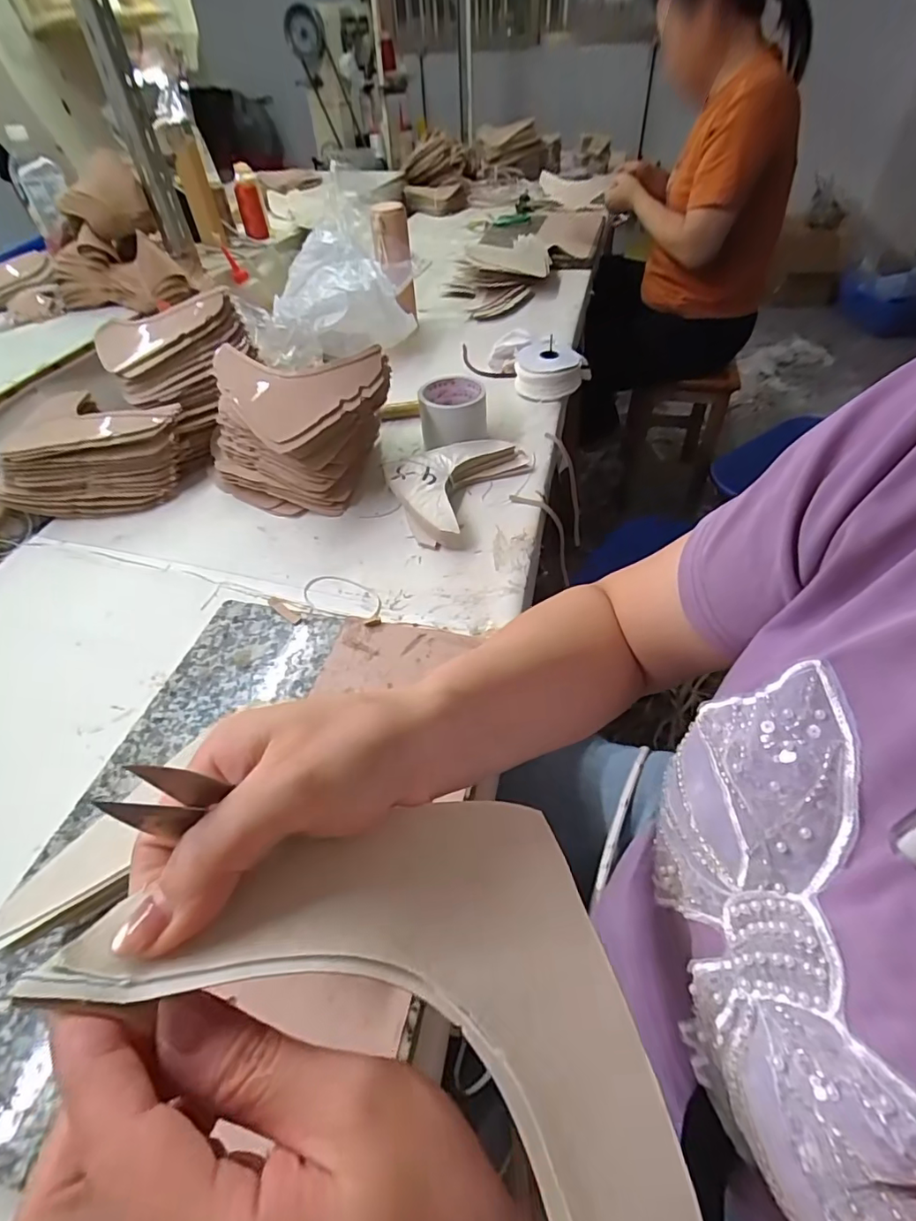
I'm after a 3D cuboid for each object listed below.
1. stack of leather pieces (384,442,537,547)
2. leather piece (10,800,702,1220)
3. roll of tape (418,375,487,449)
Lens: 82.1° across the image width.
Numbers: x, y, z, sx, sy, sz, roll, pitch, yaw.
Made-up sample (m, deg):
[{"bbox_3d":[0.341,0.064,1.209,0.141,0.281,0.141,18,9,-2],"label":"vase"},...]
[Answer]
[{"bbox_3d":[-0.017,-0.168,0.655,0.145,0.033,0.204,24,54,24],"label":"stack of leather pieces"},{"bbox_3d":[0.003,0.125,0.174,0.190,0.021,0.146,39,31,13],"label":"leather piece"},{"bbox_3d":[-0.007,-0.271,0.723,0.087,0.068,0.090,-2,48,2],"label":"roll of tape"}]

